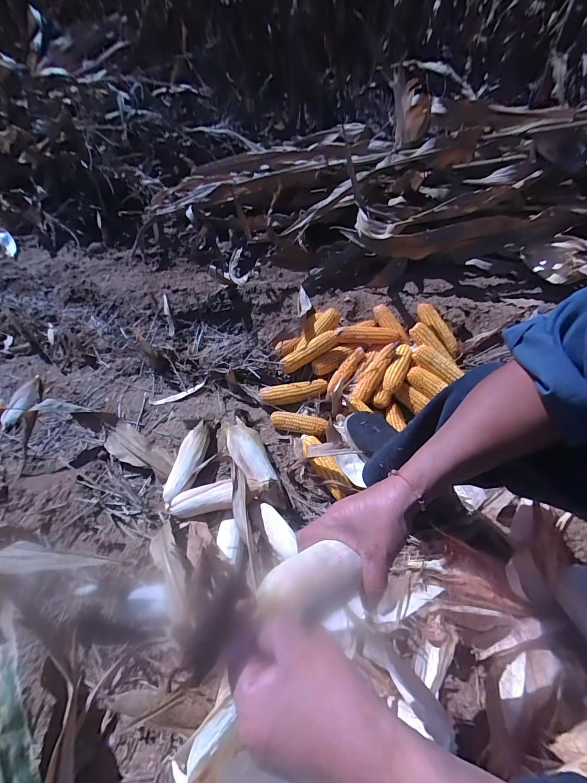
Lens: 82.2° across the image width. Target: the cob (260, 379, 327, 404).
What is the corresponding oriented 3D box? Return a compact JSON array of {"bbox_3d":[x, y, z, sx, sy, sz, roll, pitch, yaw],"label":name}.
[{"bbox_3d":[-0.001,-0.002,0.918,0.184,0.039,0.054,-5,53,2],"label":"cob"}]

